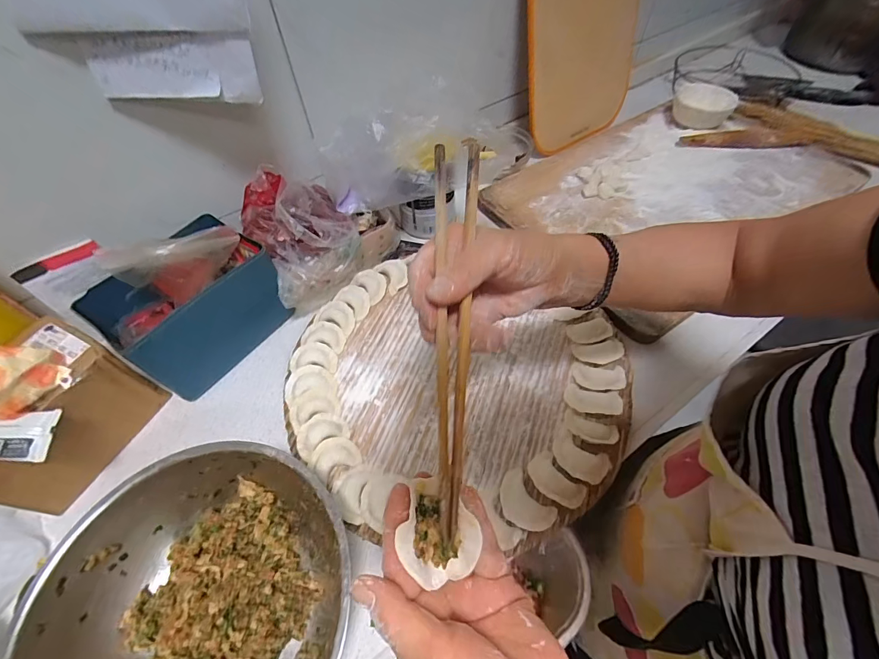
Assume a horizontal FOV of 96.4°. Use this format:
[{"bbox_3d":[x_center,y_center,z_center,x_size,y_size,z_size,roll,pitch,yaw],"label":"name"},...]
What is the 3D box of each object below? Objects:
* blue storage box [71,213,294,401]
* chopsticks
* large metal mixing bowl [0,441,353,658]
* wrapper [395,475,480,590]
[{"bbox_3d":[-0.330,-0.031,0.538,0.141,0.133,0.192,31,62,21],"label":"blue storage box"},{"bbox_3d":[0.009,-0.013,0.247,0.030,0.018,0.253,1,73,4],"label":"chopsticks"},{"bbox_3d":[-0.208,0.249,0.352,0.263,0.082,0.258,-1,55,2],"label":"large metal mixing bowl"},{"bbox_3d":[-0.003,0.113,0.224,0.040,0.019,0.053,-15,71,-13],"label":"wrapper"}]

